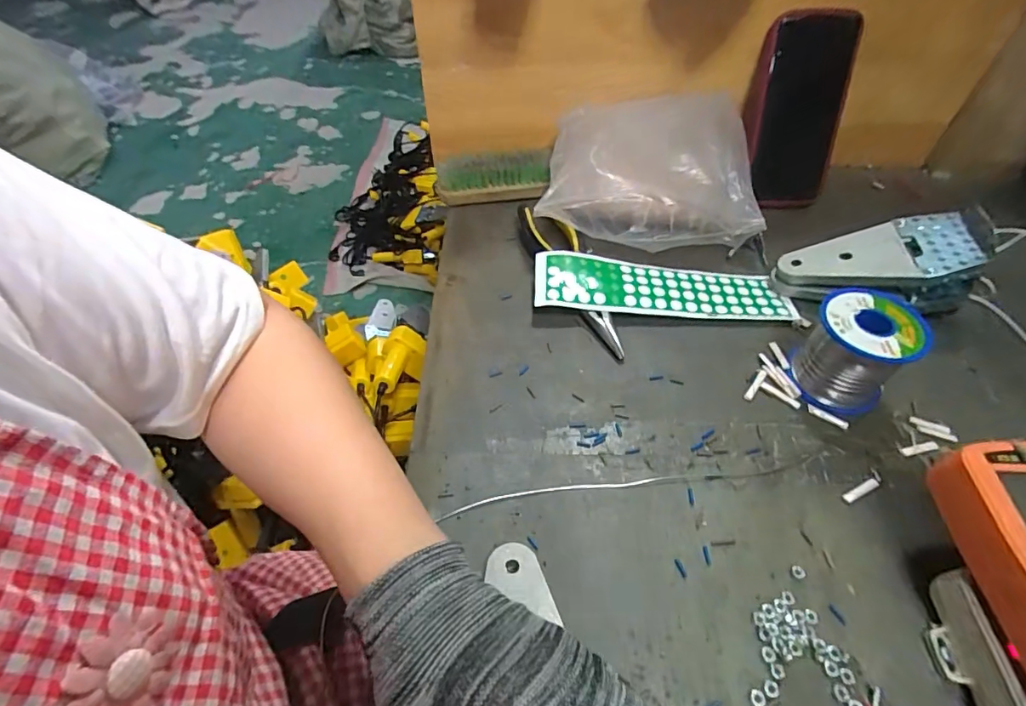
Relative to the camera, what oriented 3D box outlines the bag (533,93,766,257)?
[{"bbox_3d":[0.127,-0.173,0.482,0.193,0.084,0.135,-1,50,0],"label":"bag"}]

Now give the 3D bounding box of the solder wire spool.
[{"bbox_3d":[0.242,-0.001,0.354,0.063,0.063,0.063,-1,50,1],"label":"solder wire spool"}]

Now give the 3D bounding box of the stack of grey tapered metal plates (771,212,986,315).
[{"bbox_3d":[0.306,-0.072,0.427,0.148,0.054,0.074,-4,48,21],"label":"stack of grey tapered metal plates"}]

